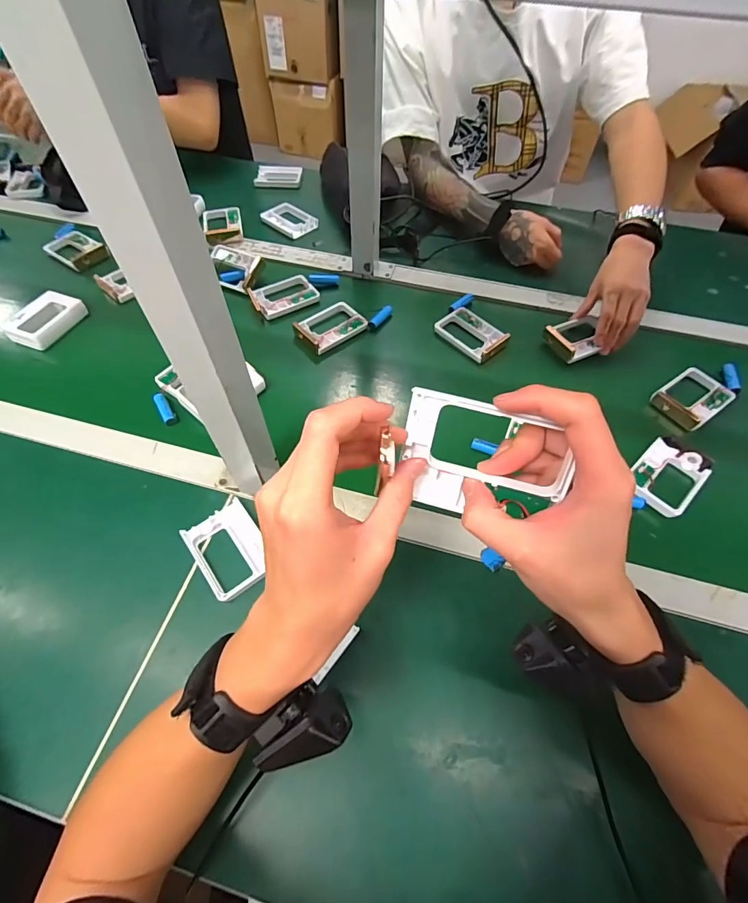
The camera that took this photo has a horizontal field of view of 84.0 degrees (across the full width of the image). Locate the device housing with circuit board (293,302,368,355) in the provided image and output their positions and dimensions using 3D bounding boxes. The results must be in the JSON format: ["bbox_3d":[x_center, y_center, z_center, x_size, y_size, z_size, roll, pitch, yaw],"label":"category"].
[{"bbox_3d":[-0.066,-0.189,0.632,0.099,0.021,0.066,-33,62,-23],"label":"device housing with circuit board"}]

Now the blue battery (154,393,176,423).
[{"bbox_3d":[-0.271,-0.055,0.538,0.014,0.014,0.047,-29,62,-21],"label":"blue battery"}]

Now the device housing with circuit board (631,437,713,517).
[{"bbox_3d":[0.346,0.030,0.491,0.100,0.018,0.068,-38,64,-25],"label":"device housing with circuit board"}]

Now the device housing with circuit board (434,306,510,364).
[{"bbox_3d":[0.144,-0.177,0.624,0.073,0.021,0.096,-31,61,-21],"label":"device housing with circuit board"}]

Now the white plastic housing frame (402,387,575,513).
[{"bbox_3d":[0.061,0.005,0.233,0.089,0.065,0.013,13,23,11],"label":"white plastic housing frame"}]

